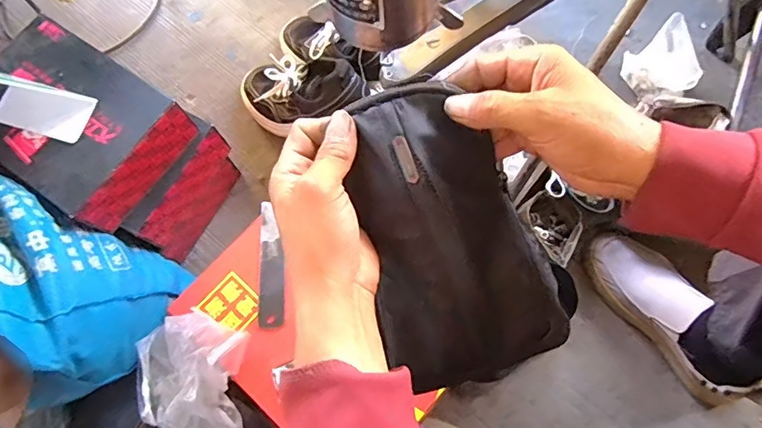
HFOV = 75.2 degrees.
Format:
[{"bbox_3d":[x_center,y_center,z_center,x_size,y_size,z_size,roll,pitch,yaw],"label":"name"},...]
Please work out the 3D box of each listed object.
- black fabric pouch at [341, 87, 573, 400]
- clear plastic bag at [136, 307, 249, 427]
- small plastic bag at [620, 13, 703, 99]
[{"bbox_3d":[0.064,0.016,0.356,0.144,0.034,0.217,-16,102,-11],"label":"black fabric pouch"},{"bbox_3d":[-0.226,0.188,0.581,0.134,0.067,0.140,0,75,2],"label":"clear plastic bag"},{"bbox_3d":[0.458,-0.241,0.807,0.039,0.112,0.123,-11,72,-26],"label":"small plastic bag"}]

